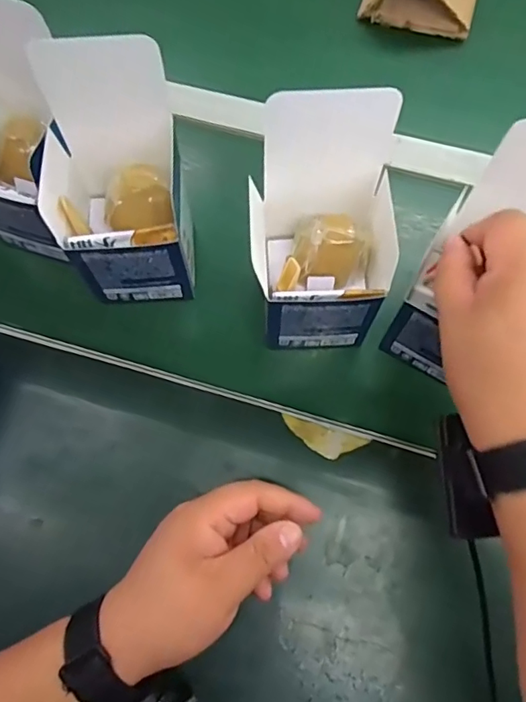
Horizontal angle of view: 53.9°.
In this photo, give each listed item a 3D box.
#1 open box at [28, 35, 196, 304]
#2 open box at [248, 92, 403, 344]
[{"bbox_3d":[-0.104,-0.114,0.382,0.091,0.167,0.084,-1,69,1],"label":"open box"},{"bbox_3d":[0.038,-0.081,0.369,0.098,0.174,0.098,-4,69,0],"label":"open box"}]

